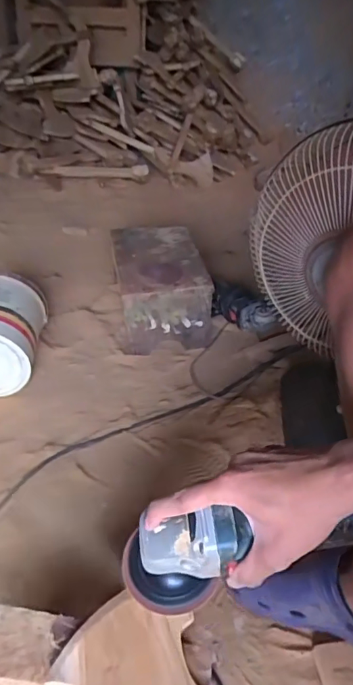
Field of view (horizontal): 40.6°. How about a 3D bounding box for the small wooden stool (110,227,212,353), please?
[{"bbox_3d":[-0.046,-0.134,1.143,0.195,0.169,0.291,-4,40,-12],"label":"small wooden stool"}]

